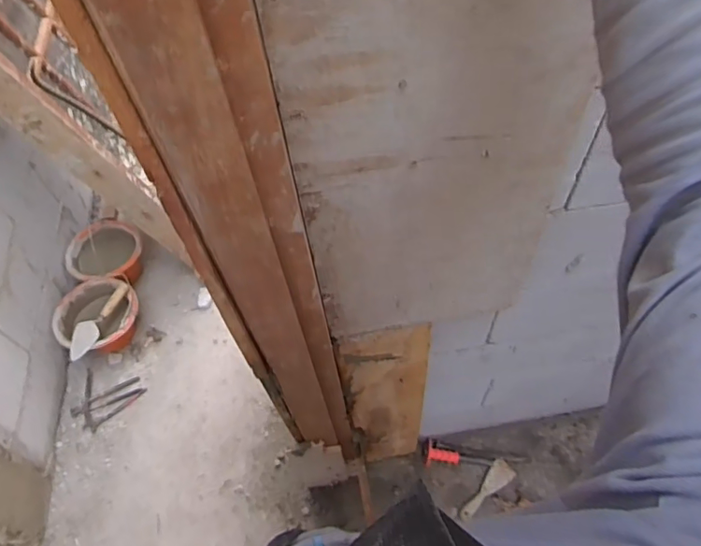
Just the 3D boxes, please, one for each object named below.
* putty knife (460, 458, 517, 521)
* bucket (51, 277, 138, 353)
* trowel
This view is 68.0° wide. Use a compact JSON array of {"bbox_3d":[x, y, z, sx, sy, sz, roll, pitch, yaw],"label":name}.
[{"bbox_3d":[0.391,0.633,1.509,0.202,0.012,0.062,-45,64,-8],"label":"putty knife"},{"bbox_3d":[-0.842,0.159,1.778,0.251,0.170,0.236,-2,57,3],"label":"bucket"},{"bbox_3d":[-0.810,0.150,1.682,0.075,0.048,0.282,24,62,18],"label":"trowel"}]

